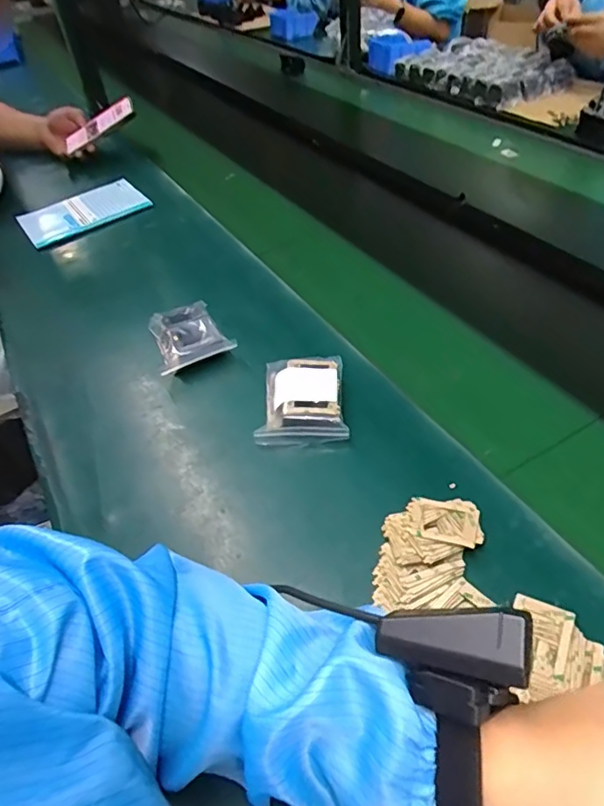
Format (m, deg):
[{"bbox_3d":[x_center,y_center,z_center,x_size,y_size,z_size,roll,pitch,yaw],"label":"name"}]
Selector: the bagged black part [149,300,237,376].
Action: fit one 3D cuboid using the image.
[{"bbox_3d":[-0.130,-0.079,0.624,0.087,0.034,0.093,-17,46,-10],"label":"bagged black part"}]

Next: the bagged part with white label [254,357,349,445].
[{"bbox_3d":[0.001,-0.006,0.540,0.084,0.033,0.099,-1,45,6],"label":"bagged part with white label"}]

